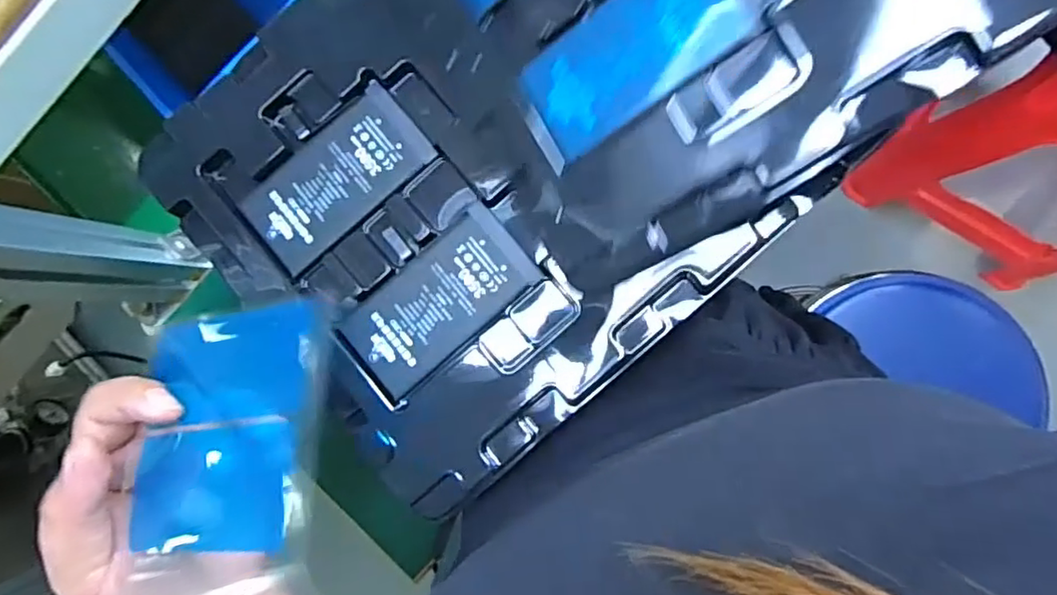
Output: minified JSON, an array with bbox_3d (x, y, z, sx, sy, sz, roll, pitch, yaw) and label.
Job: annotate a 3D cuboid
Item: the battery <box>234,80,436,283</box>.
[{"bbox_3d":[-0.088,-0.054,0.282,0.085,0.006,0.044,-40,86,4],"label":"battery"}]

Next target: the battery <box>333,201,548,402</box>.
[{"bbox_3d":[-0.040,0.001,0.277,0.085,0.006,0.044,-41,86,4],"label":"battery"}]

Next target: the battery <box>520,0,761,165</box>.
[{"bbox_3d":[0.040,-0.094,0.237,0.085,0.004,0.042,-34,86,22],"label":"battery"}]

